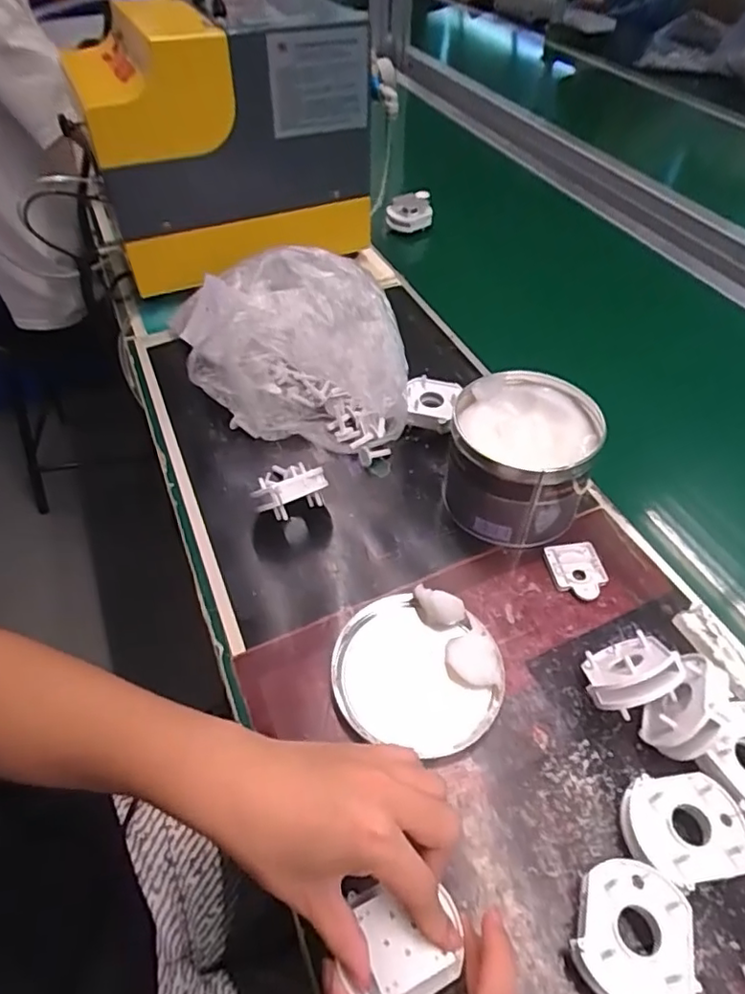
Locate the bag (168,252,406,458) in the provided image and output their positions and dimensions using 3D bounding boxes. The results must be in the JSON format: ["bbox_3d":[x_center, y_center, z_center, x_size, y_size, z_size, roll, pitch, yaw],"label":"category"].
[{"bbox_3d":[-0.079,-0.171,0.658,0.263,0.111,0.206,11,50,9],"label":"bag"}]

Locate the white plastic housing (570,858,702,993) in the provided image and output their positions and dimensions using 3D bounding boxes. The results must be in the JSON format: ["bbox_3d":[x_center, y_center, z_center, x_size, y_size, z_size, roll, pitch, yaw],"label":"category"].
[{"bbox_3d":[0.147,0.253,0.345,0.063,0.031,0.071,8,50,7],"label":"white plastic housing"}]

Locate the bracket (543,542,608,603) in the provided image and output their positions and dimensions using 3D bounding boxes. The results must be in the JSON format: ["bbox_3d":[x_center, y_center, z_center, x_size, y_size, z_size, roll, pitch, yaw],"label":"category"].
[{"bbox_3d":[0.180,0.065,0.524,0.047,0.008,0.055,-5,50,-4],"label":"bracket"}]

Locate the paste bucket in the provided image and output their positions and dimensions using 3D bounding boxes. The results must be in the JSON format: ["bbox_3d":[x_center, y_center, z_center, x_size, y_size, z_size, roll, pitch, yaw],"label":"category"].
[{"bbox_3d":[0.132,-0.037,0.551,0.121,0.094,0.131,0,50,0],"label":"paste bucket"}]

